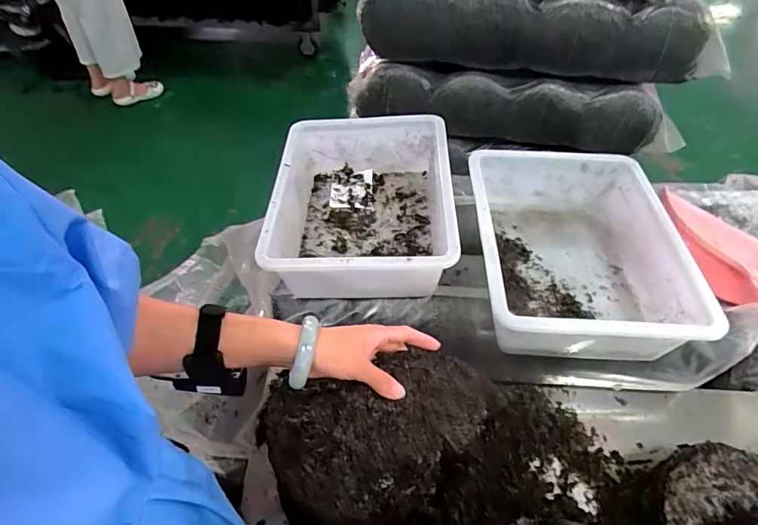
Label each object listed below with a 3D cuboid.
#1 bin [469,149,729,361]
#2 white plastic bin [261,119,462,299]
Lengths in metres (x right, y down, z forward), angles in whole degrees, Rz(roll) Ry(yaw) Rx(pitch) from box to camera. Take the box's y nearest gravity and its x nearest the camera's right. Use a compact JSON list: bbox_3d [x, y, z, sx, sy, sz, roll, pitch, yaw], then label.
[{"bbox_3d":[0.287,-0.017,0.706,0.291,0.134,0.362,-1,52,-1],"label":"bin"},{"bbox_3d":[-0.027,-0.097,0.773,0.288,0.127,0.358,3,52,2],"label":"white plastic bin"}]

